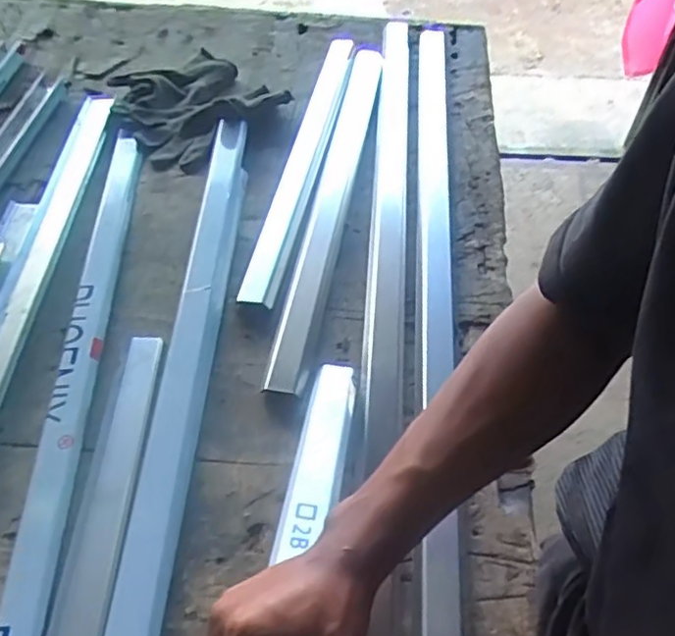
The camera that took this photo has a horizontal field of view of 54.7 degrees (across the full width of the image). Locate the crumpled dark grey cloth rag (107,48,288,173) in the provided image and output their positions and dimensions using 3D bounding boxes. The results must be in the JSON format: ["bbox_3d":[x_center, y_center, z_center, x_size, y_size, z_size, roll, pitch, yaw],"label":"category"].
[{"bbox_3d":[-0.219,-0.315,0.946,0.218,0.031,0.232,-37,61,-27],"label":"crumpled dark grey cloth rag"}]

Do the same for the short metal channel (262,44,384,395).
[{"bbox_3d":[-0.001,-0.168,0.842,0.047,0.024,0.627,9,52,5],"label":"short metal channel"}]

